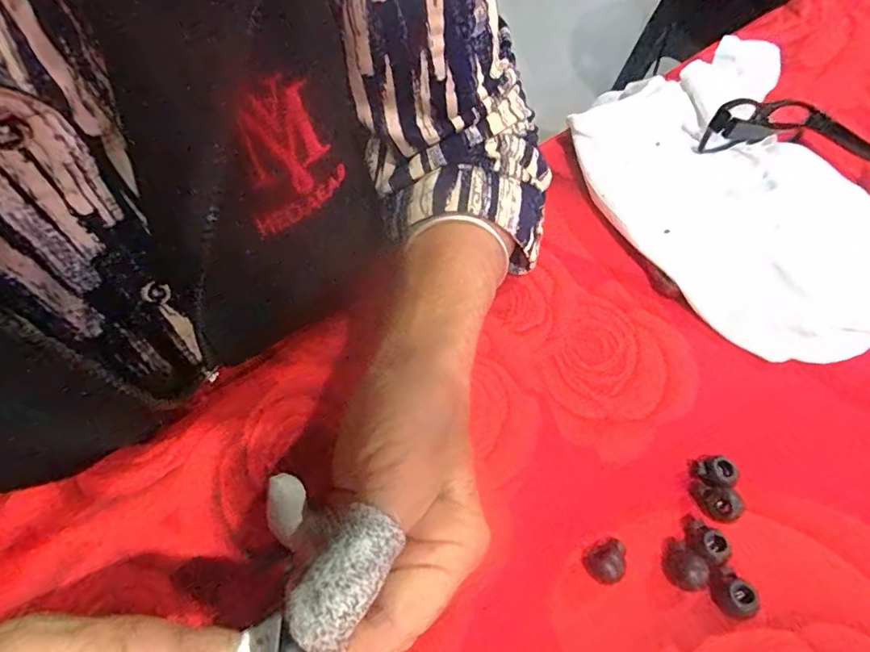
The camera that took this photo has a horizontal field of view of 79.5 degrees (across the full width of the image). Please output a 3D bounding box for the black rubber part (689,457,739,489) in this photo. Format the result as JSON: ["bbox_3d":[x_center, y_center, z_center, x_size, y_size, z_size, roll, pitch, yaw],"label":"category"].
[{"bbox_3d":[0.133,0.071,0.249,0.014,0.013,0.016,-11,55,-10],"label":"black rubber part"}]

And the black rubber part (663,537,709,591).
[{"bbox_3d":[0.106,0.102,0.224,0.013,0.012,0.021,-14,56,-12],"label":"black rubber part"}]

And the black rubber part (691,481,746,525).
[{"bbox_3d":[0.130,0.080,0.241,0.013,0.012,0.020,-19,57,-16],"label":"black rubber part"}]

